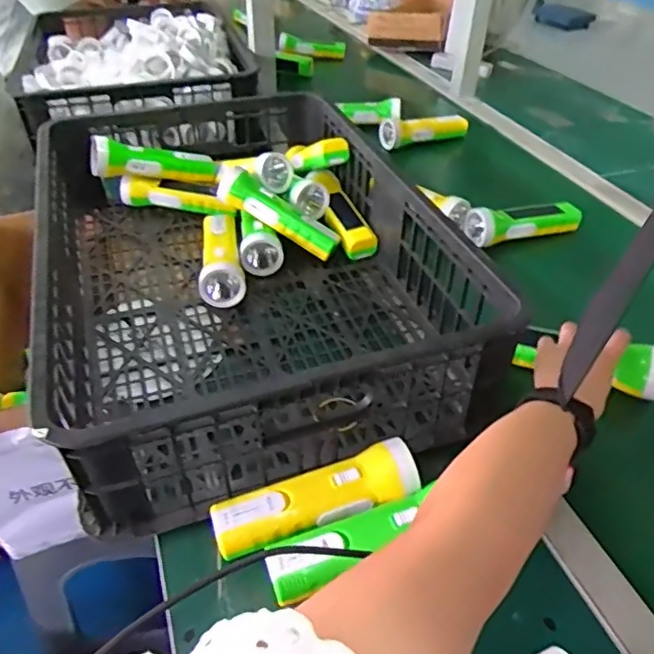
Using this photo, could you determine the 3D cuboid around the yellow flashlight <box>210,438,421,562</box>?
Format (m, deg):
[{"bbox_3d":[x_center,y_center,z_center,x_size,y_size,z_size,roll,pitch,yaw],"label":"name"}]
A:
[{"bbox_3d":[-0.008,0.140,0.475,0.165,0.041,0.050,-13,42,-16],"label":"yellow flashlight"}]

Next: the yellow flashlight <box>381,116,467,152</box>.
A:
[{"bbox_3d":[0.184,-0.366,1.088,0.180,0.044,0.043,-13,42,-15],"label":"yellow flashlight"}]

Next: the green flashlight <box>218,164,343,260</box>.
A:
[{"bbox_3d":[-0.065,-0.149,0.758,0.177,0.047,0.049,33,46,2],"label":"green flashlight"}]

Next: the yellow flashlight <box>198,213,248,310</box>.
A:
[{"bbox_3d":[-0.131,-0.092,0.738,0.054,0.043,0.165,-4,40,-5],"label":"yellow flashlight"}]

